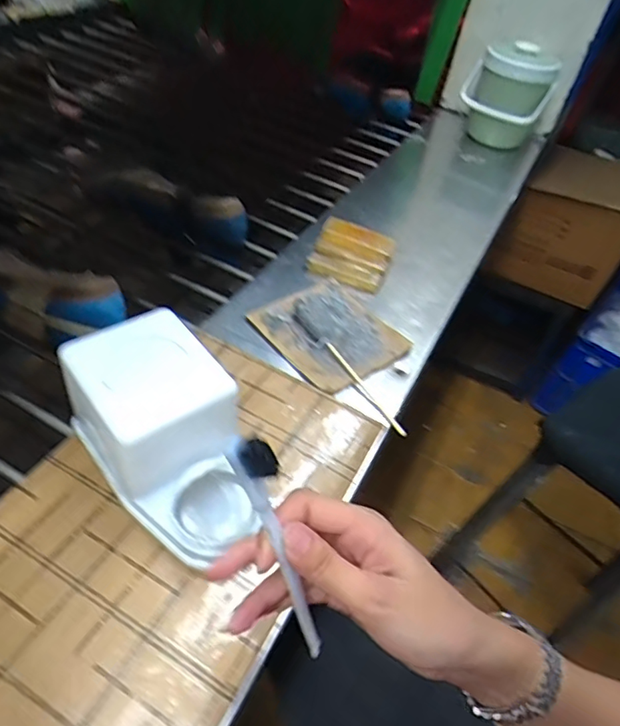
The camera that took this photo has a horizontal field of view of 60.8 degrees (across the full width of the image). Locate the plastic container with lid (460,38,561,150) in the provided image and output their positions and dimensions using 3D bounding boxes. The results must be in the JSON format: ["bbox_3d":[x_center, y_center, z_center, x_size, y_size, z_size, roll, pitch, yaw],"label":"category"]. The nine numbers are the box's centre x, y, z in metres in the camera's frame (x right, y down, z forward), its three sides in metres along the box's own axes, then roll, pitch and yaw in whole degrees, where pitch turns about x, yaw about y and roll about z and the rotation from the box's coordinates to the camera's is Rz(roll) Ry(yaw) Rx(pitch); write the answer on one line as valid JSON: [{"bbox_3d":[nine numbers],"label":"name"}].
[{"bbox_3d":[0.378,-0.514,1.021,0.151,0.177,0.112,21,46,10],"label":"plastic container with lid"}]

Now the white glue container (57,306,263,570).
[{"bbox_3d":[-0.107,0.062,0.416,0.103,0.108,0.178,-30,58,-31],"label":"white glue container"}]

